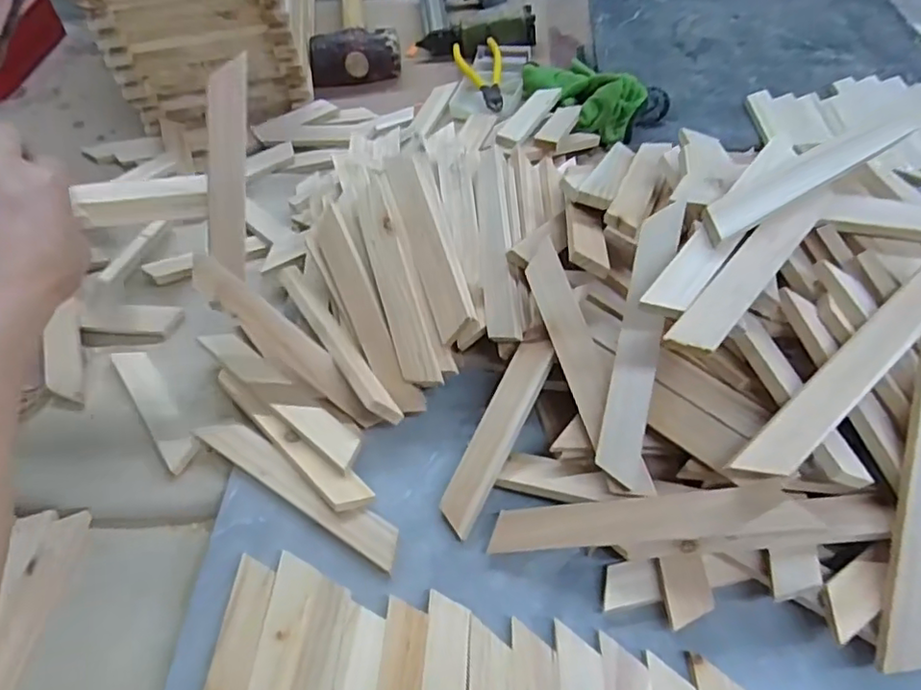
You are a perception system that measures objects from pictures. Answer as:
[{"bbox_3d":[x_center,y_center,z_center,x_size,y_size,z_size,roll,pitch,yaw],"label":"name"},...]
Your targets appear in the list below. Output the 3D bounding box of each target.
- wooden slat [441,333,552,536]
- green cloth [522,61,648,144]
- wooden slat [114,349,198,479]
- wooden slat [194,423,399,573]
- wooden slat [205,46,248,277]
[{"bbox_3d":[0.025,0.061,0.427,0.027,0.010,0.139,23,81,20],"label":"wooden slat"},{"bbox_3d":[0.143,-0.296,0.707,0.075,0.044,0.163,-23,53,-14],"label":"green cloth"},{"bbox_3d":[-0.247,0.047,0.503,0.026,0.005,0.137,-33,57,-20],"label":"wooden slat"},{"bbox_3d":[-0.117,0.099,0.441,0.184,0.011,0.026,27,58,23],"label":"wooden slat"},{"bbox_3d":[-0.167,-0.125,0.445,0.026,0.147,0.006,3,17,-13],"label":"wooden slat"}]

